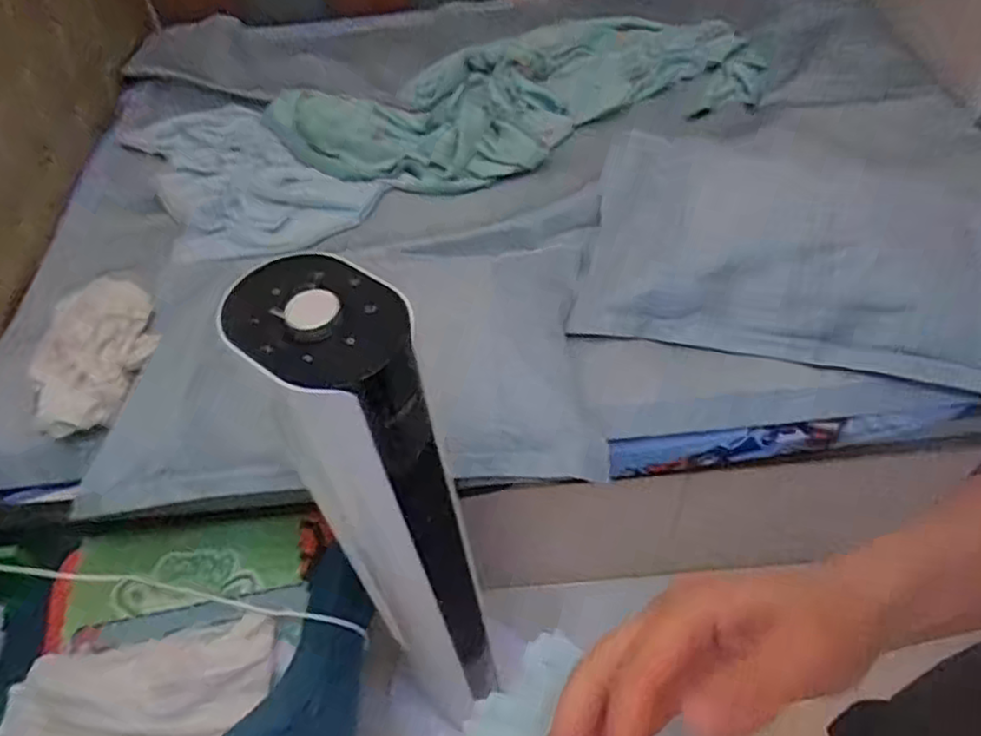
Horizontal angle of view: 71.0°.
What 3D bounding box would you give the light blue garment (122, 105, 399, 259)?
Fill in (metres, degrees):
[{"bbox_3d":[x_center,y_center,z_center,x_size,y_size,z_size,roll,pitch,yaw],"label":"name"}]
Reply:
[{"bbox_3d":[-0.595,-0.422,1.533,0.671,0.068,0.398,36,63,29],"label":"light blue garment"}]

